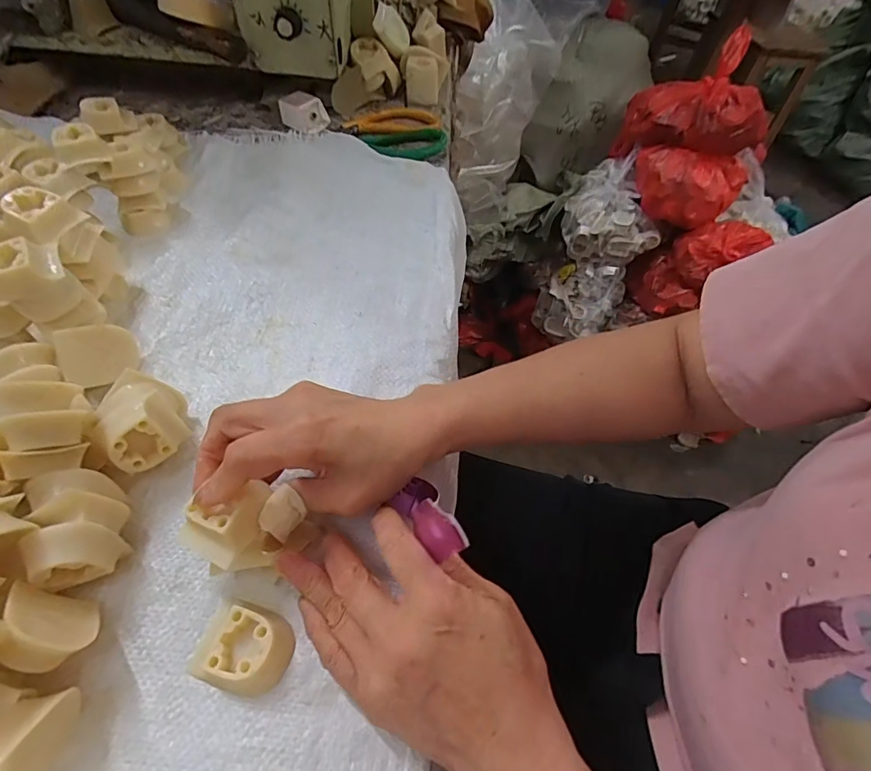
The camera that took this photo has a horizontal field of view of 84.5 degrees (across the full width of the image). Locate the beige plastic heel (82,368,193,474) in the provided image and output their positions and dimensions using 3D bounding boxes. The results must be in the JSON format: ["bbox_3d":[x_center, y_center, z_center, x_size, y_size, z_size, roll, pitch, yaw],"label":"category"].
[{"bbox_3d":[-0.179,0.026,0.294,0.047,0.044,0.055,-16,58,-15],"label":"beige plastic heel"}]

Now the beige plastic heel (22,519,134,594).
[{"bbox_3d":[-0.185,0.089,0.248,0.034,0.045,0.021,-14,57,-14],"label":"beige plastic heel"}]

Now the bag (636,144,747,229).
[{"bbox_3d":[0.539,-0.423,1.017,0.222,0.101,0.134,16,55,6],"label":"bag"}]

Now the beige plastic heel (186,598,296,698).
[{"bbox_3d":[-0.097,0.132,0.242,0.050,0.020,0.039,15,55,7],"label":"beige plastic heel"}]

